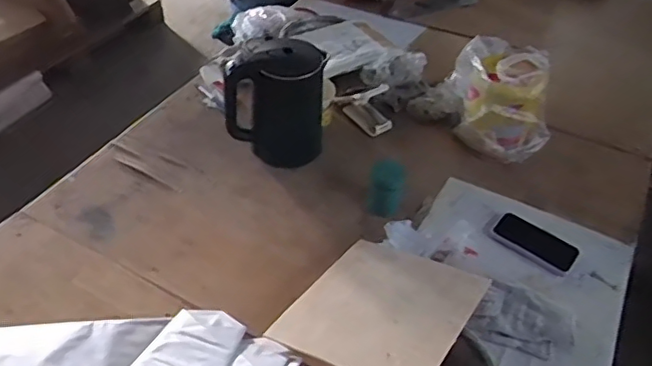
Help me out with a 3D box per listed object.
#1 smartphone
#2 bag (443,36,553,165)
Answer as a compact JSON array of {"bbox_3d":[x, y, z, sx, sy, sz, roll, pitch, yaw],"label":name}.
[{"bbox_3d":[0.379,0.101,1.052,0.141,0.012,0.076,32,49,22],"label":"smartphone"},{"bbox_3d":[0.366,-0.181,1.216,0.167,0.180,0.215,2,44,-2],"label":"bag"}]

